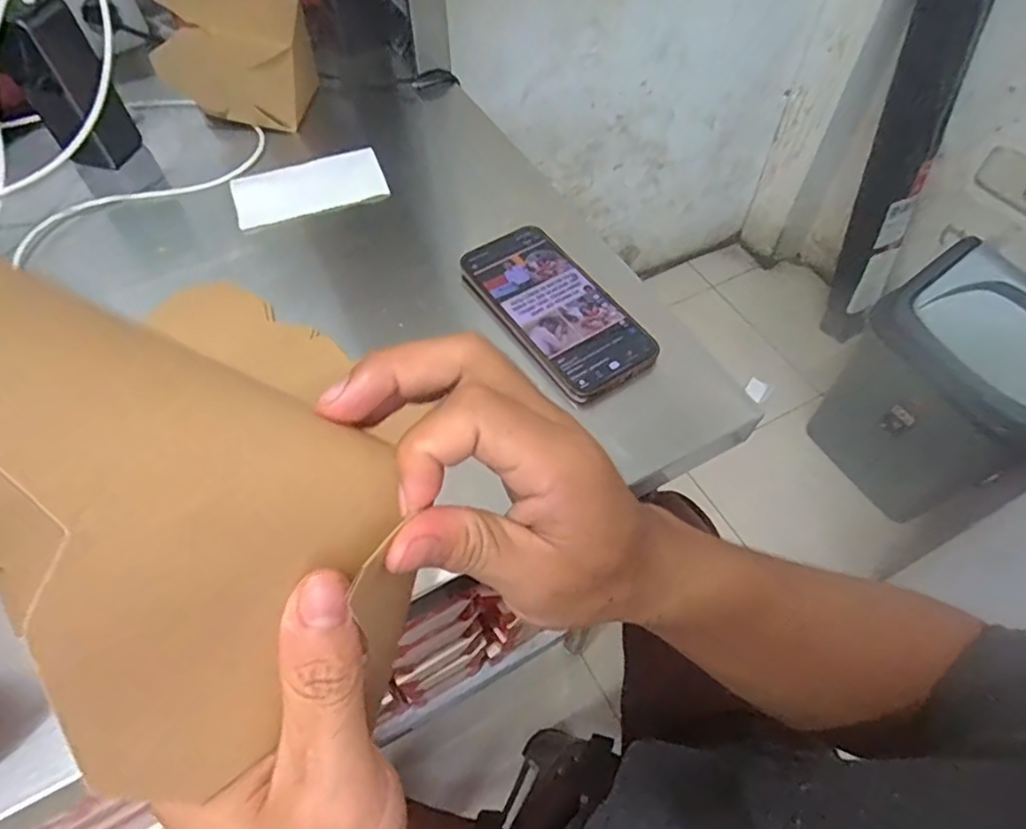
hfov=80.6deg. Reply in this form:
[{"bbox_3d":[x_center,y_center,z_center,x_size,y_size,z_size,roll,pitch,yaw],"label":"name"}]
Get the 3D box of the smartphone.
[{"bbox_3d":[0.031,-0.082,0.463,0.078,0.013,0.168,-30,61,-18],"label":"smartphone"}]

